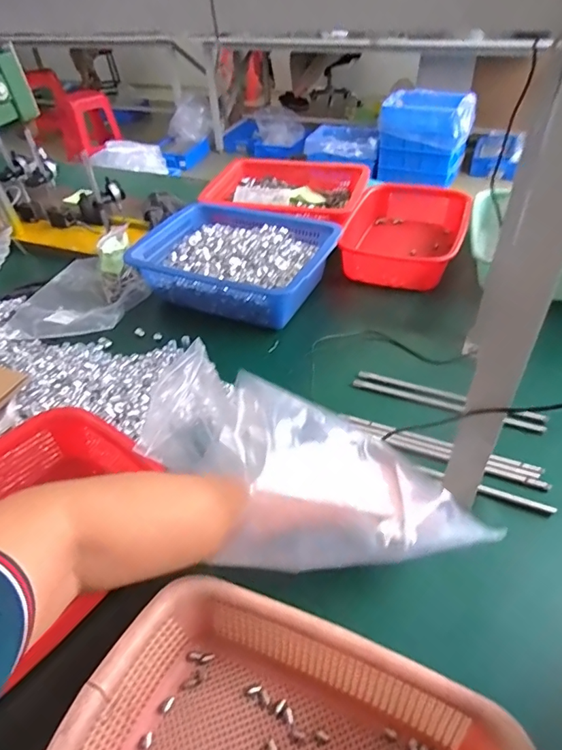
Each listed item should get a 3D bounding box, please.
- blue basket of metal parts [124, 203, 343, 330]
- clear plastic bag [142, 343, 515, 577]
[{"bbox_3d":[-0.068,-0.200,0.847,0.315,0.086,0.244,17,46,20],"label":"blue basket of metal parts"},{"bbox_3d":[0.018,0.085,0.410,0.315,0.081,0.151,27,49,9],"label":"clear plastic bag"}]

